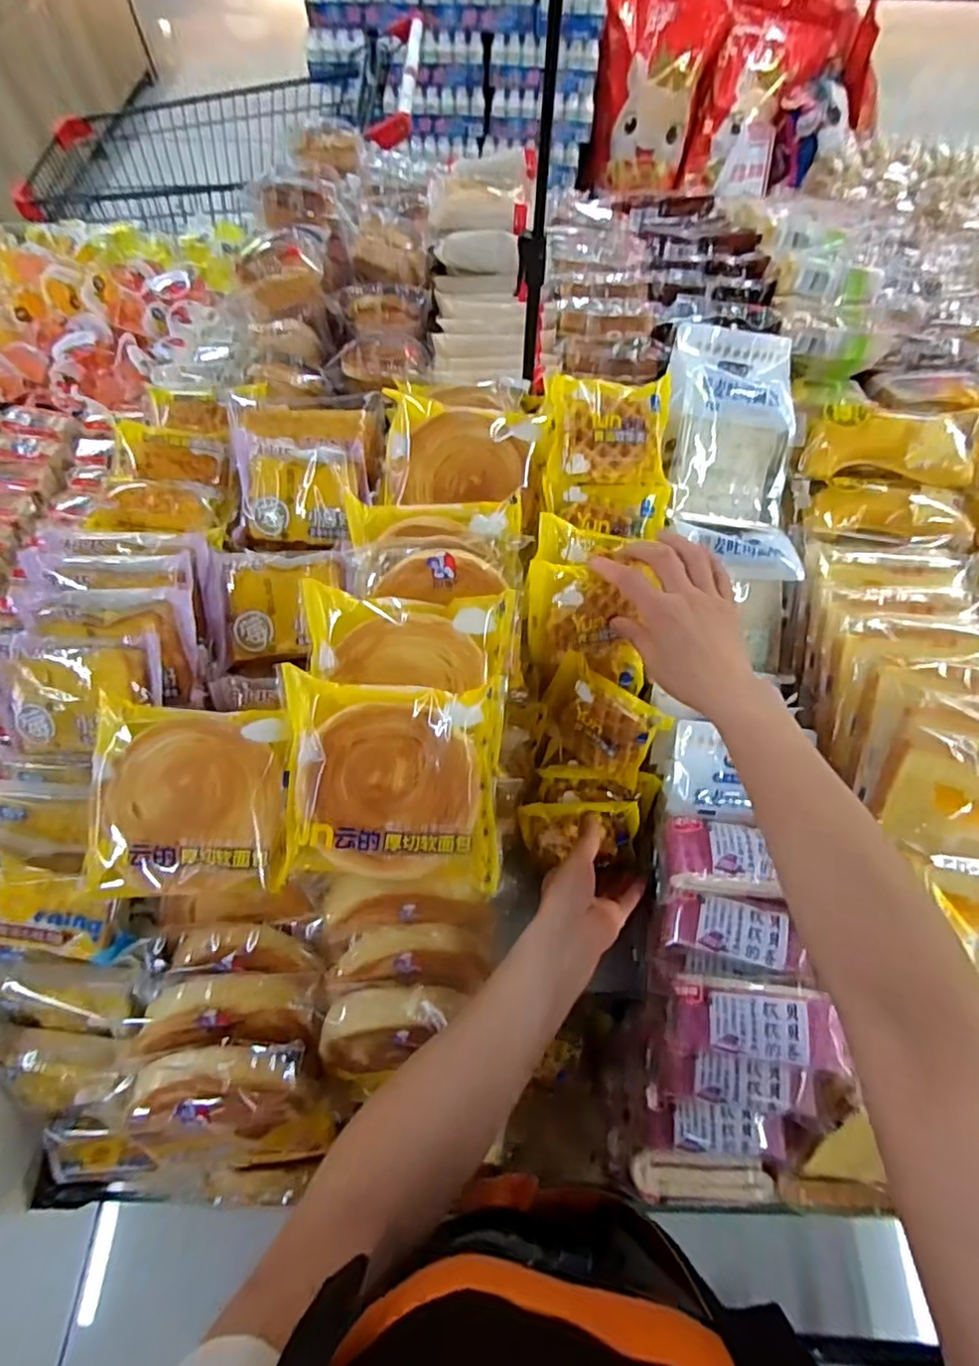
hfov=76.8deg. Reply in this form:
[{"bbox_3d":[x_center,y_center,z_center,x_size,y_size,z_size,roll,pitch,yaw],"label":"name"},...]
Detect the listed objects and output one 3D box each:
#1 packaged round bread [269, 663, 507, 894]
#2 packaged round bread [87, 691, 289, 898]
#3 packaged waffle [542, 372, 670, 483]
[{"bbox_3d":[-0.072,0.071,0.453,0.159,0.033,0.147,3,85,-1],"label":"packaged round bread"},{"bbox_3d":[-0.220,0.085,0.452,0.139,0.029,0.133,0,79,-4],"label":"packaged round bread"},{"bbox_3d":[0.106,-0.224,0.546,0.101,0.027,0.091,3,93,0],"label":"packaged waffle"}]

